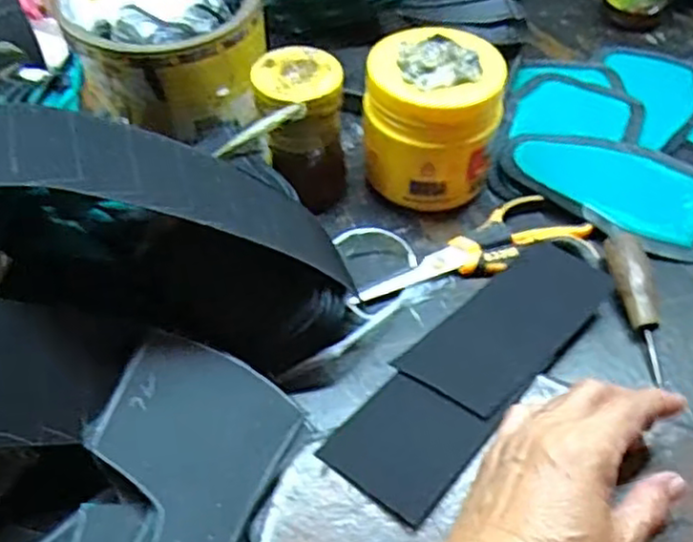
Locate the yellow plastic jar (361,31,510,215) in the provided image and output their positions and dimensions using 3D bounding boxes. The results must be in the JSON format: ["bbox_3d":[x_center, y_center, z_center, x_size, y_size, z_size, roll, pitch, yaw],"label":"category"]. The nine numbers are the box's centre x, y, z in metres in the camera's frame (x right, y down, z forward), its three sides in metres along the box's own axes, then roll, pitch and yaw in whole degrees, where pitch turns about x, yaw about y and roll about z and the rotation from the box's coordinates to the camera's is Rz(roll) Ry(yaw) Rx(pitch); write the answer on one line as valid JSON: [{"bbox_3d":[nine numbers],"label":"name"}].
[{"bbox_3d":[0.059,-0.107,0.495,0.090,0.098,0.087,0,51,0],"label":"yellow plastic jar"}]

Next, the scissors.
[{"bbox_3d":[0.092,-0.018,0.483,0.165,0.009,0.049,-20,54,-16],"label":"scissors"}]

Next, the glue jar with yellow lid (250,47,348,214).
[{"bbox_3d":[-0.030,-0.098,0.485,0.058,0.111,0.057,0,51,0],"label":"glue jar with yellow lid"}]

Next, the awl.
[{"bbox_3d":[0.189,0.018,0.453,0.024,0.023,0.108,1,51,1],"label":"awl"}]

